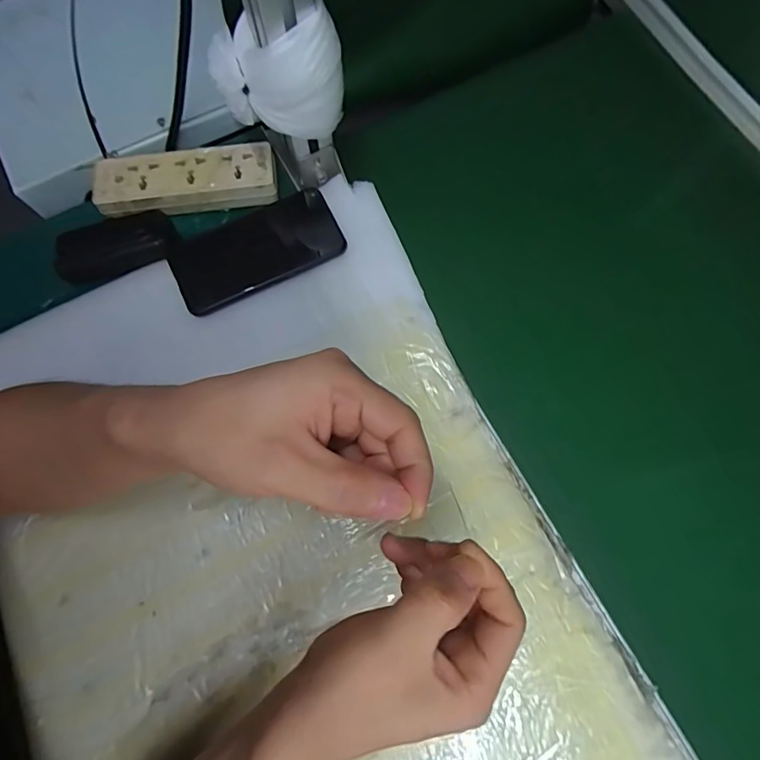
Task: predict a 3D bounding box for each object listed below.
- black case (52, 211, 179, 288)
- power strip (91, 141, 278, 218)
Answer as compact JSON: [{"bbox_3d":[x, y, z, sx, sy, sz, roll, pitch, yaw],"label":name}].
[{"bbox_3d":[-0.251,-0.127,0.454,0.110,0.022,0.053,-21,75,-6],"label":"black case"},{"bbox_3d":[-0.189,-0.194,0.469,0.174,0.027,0.054,-8,74,-2],"label":"power strip"}]

